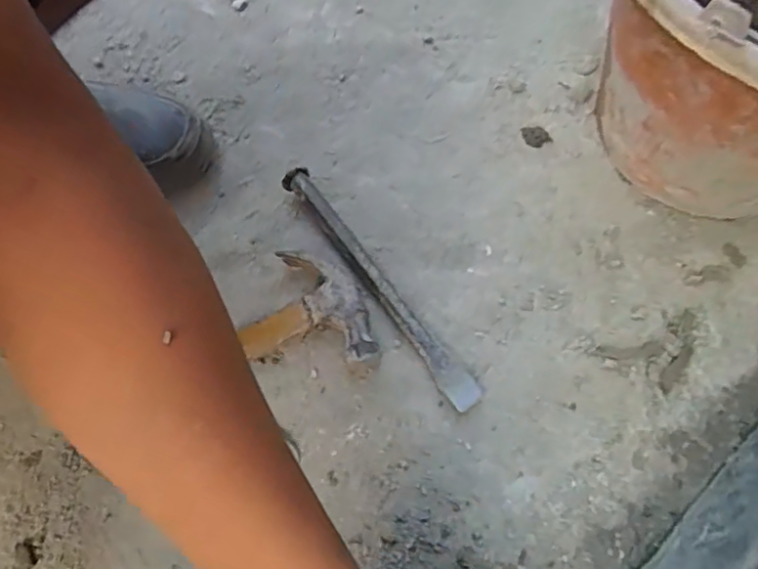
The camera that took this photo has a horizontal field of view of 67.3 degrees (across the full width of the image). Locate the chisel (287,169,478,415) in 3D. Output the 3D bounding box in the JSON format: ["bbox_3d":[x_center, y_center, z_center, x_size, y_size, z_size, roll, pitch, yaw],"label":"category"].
[{"bbox_3d":[-0.004,-0.003,0.439,0.022,0.018,0.233,-34,70,-14],"label":"chisel"}]

